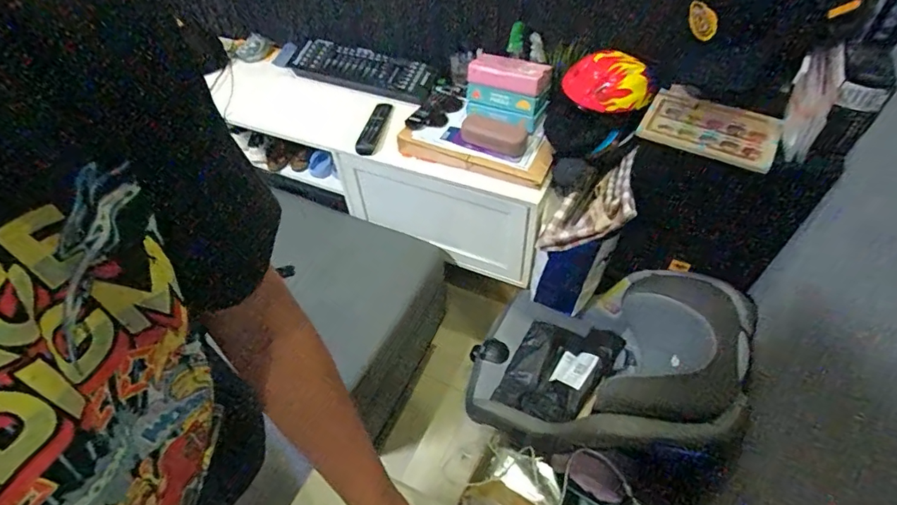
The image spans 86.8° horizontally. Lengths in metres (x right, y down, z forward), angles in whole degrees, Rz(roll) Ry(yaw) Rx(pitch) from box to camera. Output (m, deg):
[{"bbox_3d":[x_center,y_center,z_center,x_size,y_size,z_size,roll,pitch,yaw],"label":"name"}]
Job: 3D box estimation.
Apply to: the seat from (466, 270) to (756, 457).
[{"bbox_3d":[0.343,0.267,1.155,0.579,0.371,0.416,11,54,13],"label":"seat"}]

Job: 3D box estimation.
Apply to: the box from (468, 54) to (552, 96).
[{"bbox_3d":[0.143,-0.434,1.158,0.212,0.044,0.085,24,57,21],"label":"box"}]

